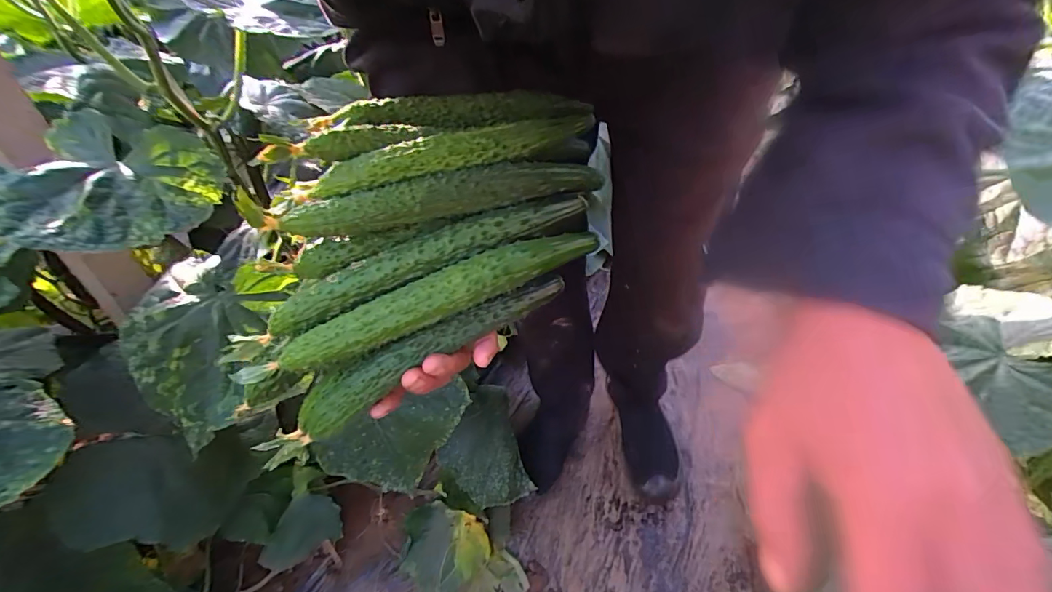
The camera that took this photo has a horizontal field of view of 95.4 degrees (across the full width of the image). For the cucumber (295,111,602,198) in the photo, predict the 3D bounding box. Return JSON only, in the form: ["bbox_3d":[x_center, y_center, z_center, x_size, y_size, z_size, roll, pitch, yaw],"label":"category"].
[{"bbox_3d":[-0.057,-0.113,0.376,0.229,0.028,0.027,-15,45,-11],"label":"cucumber"}]

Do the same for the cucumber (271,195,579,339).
[{"bbox_3d":[-0.078,-0.033,0.368,0.247,0.025,0.032,-22,46,-4],"label":"cucumber"}]

